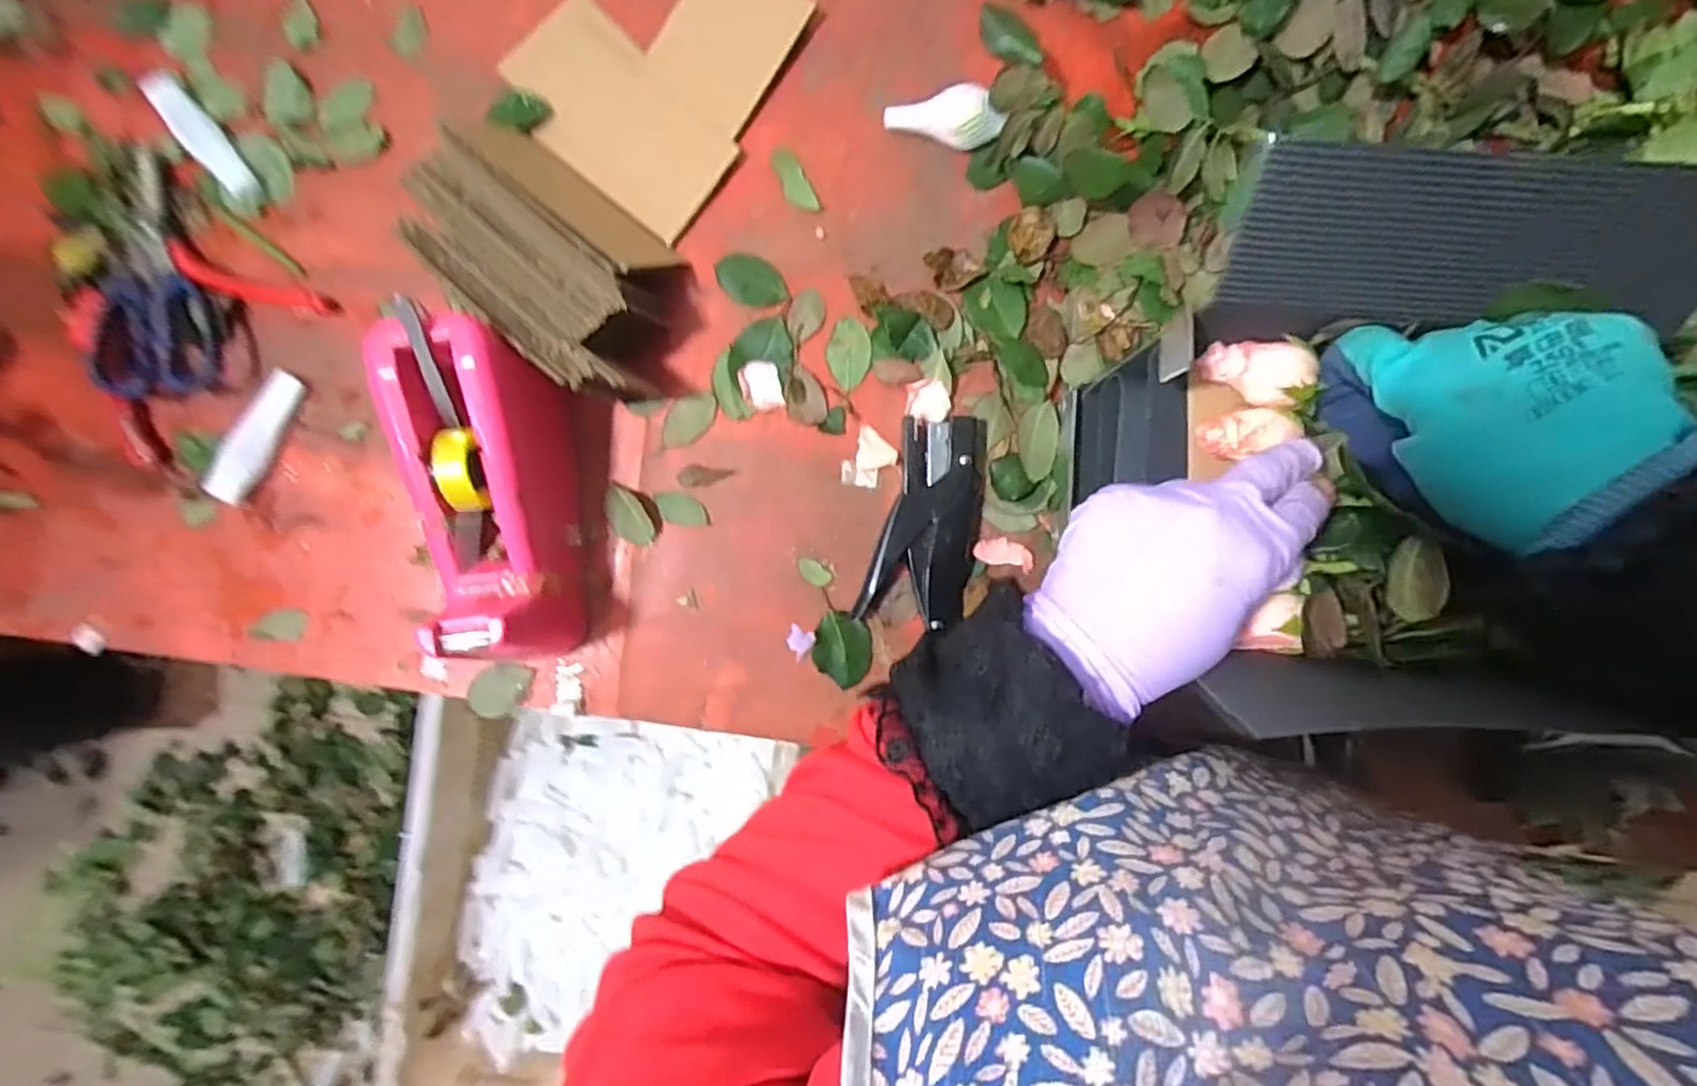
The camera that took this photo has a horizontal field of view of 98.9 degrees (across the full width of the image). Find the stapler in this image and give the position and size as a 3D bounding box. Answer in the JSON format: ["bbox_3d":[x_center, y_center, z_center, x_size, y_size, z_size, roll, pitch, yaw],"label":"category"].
[{"bbox_3d":[0.055,-0.016,0.487,0.069,0.019,0.138,11,90,3],"label":"stapler"}]

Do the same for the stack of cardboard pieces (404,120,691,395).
[{"bbox_3d":[-0.184,-0.180,0.455,0.182,0.086,0.111,38,91,2],"label":"stack of cardboard pieces"}]

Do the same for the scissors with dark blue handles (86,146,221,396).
[{"bbox_3d":[-0.456,-0.178,0.476,0.064,0.021,0.159,-2,90,3],"label":"scissors with dark blue handles"}]

